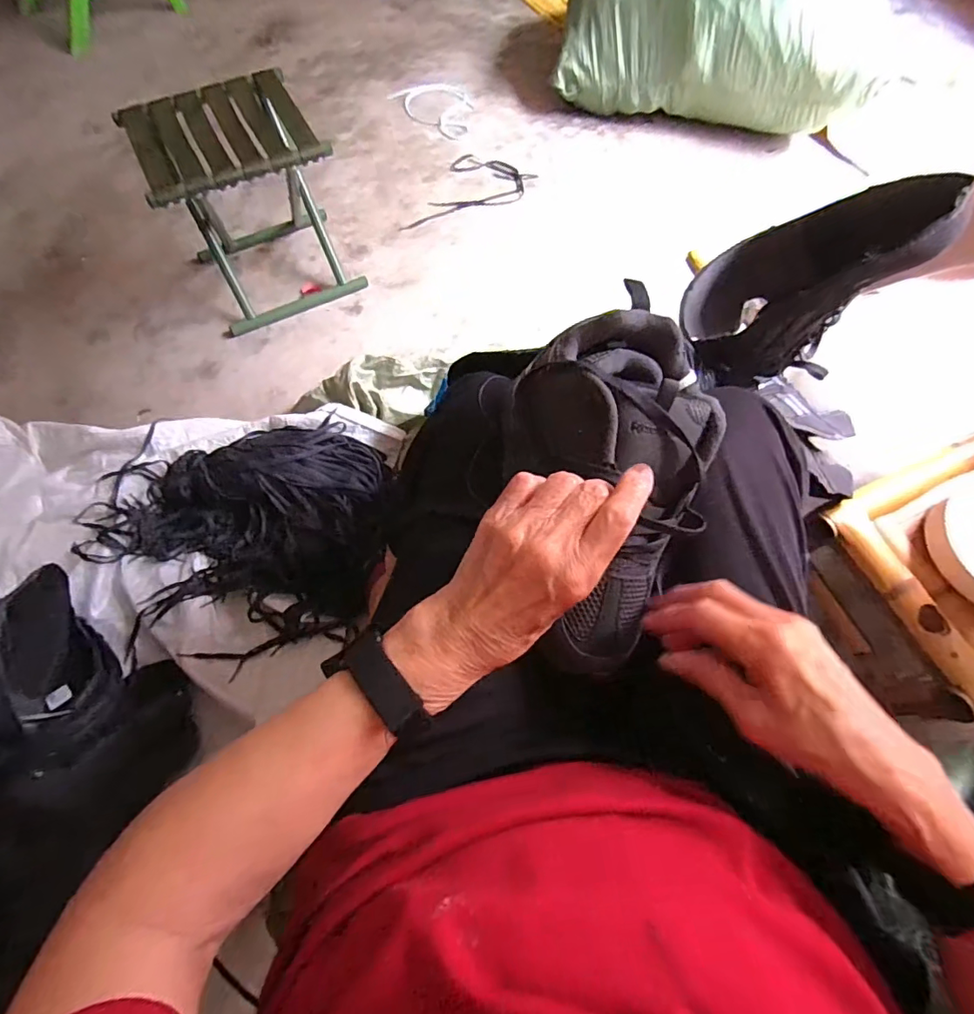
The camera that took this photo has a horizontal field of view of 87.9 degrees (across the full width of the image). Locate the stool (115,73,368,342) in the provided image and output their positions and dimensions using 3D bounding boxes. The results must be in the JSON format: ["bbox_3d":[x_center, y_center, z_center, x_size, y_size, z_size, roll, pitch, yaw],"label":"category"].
[{"bbox_3d":[-0.458,-0.586,0.997,0.284,0.312,0.271,-28,69,-11],"label":"stool"}]

